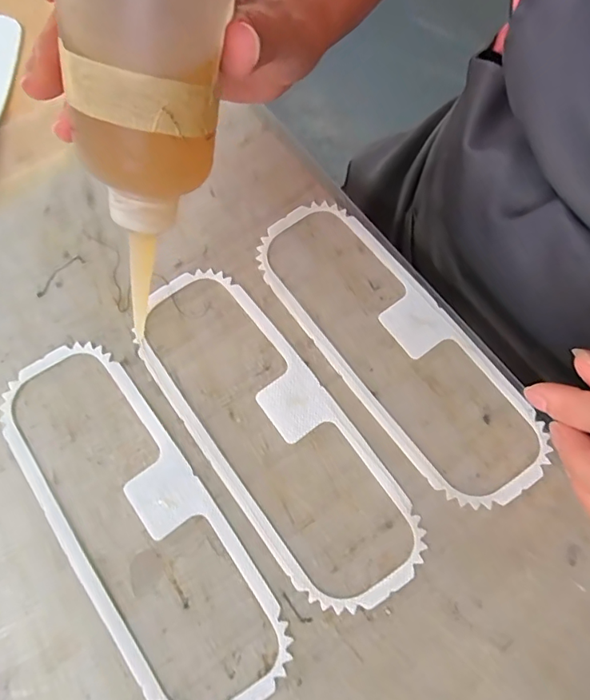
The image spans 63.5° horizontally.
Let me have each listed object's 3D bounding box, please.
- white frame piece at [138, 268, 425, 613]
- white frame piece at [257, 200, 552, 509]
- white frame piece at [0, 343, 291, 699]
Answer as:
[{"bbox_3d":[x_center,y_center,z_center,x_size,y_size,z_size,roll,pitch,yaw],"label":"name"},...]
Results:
[{"bbox_3d":[-0.014,0.037,0.243,0.070,0.004,0.193,-34,74,-12],"label":"white frame piece"},{"bbox_3d":[0.052,-0.005,0.258,0.069,0.004,0.194,-36,75,-13],"label":"white frame piece"},{"bbox_3d":[-0.077,0.079,0.229,0.067,0.004,0.194,-35,75,-12],"label":"white frame piece"}]

